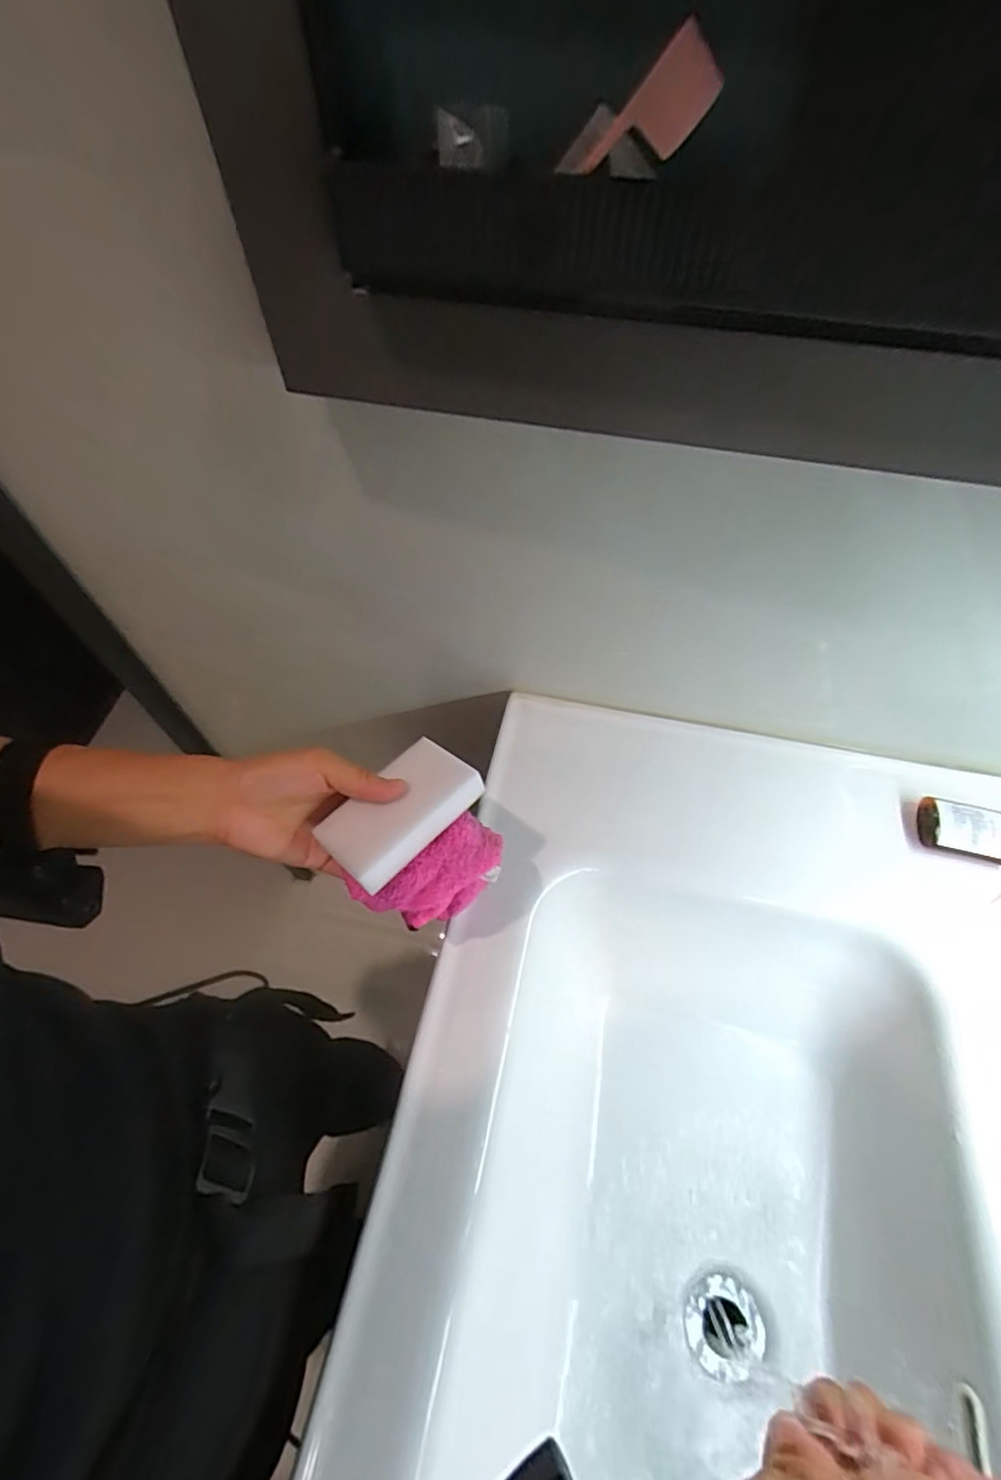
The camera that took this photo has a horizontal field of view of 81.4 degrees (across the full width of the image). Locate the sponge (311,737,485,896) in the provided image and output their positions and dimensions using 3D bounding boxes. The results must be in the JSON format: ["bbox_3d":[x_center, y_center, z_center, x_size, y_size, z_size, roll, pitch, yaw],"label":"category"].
[{"bbox_3d":[-0.064,0.049,0.386,0.064,0.022,0.098,30,64,34],"label":"sponge"}]

